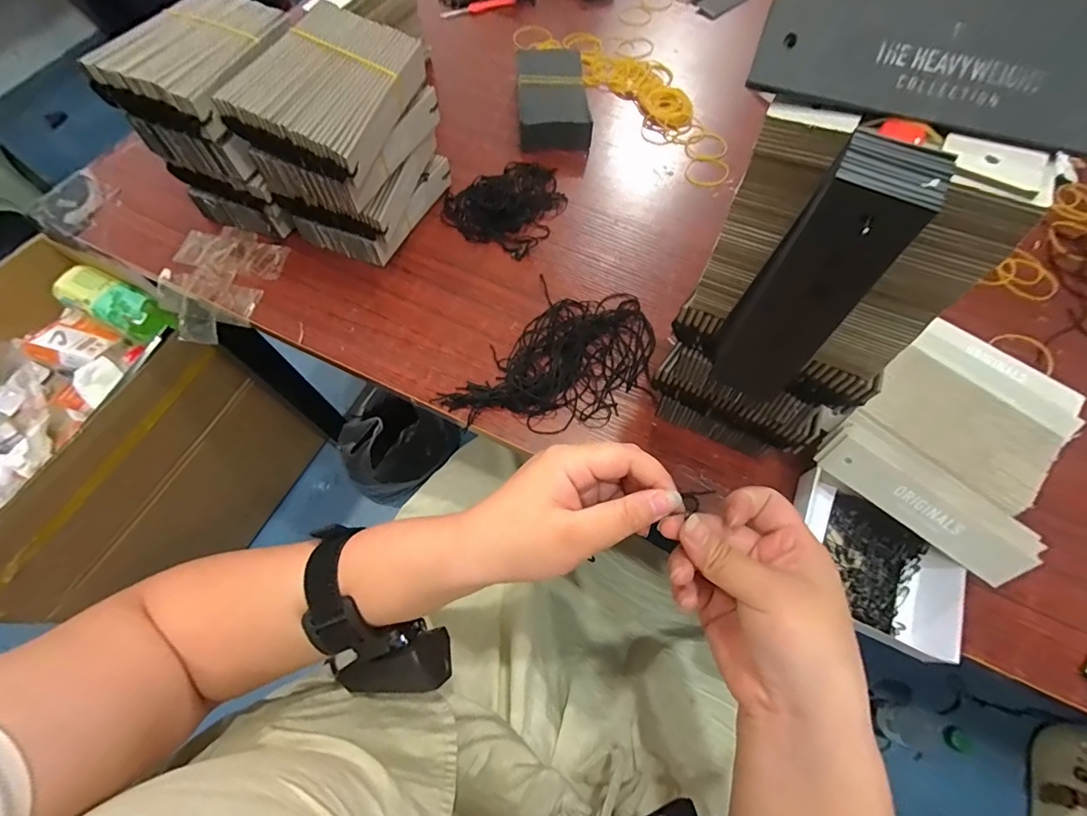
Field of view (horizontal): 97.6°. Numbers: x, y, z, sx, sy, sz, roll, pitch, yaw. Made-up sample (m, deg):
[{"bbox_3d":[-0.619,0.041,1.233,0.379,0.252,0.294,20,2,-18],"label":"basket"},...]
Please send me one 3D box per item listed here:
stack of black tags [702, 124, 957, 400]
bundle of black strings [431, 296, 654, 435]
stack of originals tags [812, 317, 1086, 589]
[{"bbox_3d":[0.111,-0.049,0.203,0.039,0.118,0.030,33,69,15],"label":"stack of black tags"},{"bbox_3d":[0.019,-0.035,0.405,0.184,0.019,0.108,-41,72,-17],"label":"bundle of black strings"},{"bbox_3d":[0.301,0.011,0.338,0.127,0.035,0.173,40,71,17],"label":"stack of originals tags"}]

